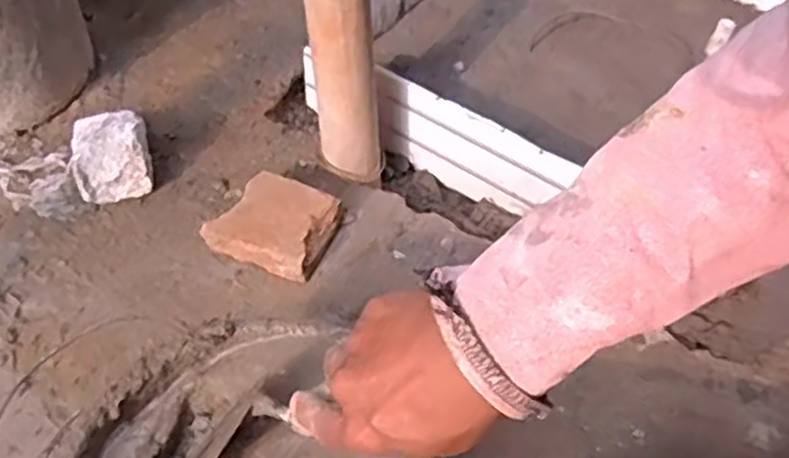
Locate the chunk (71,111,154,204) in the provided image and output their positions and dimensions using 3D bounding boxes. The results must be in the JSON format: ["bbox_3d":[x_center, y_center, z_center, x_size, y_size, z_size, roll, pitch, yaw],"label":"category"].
[{"bbox_3d":[-0.314,-0.091,0.820,0.081,0.080,0.099,-8,54,-8],"label":"chunk"}]

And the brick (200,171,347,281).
[{"bbox_3d":[-0.126,-0.005,0.788,0.121,0.042,0.105,18,55,11],"label":"brick"}]

